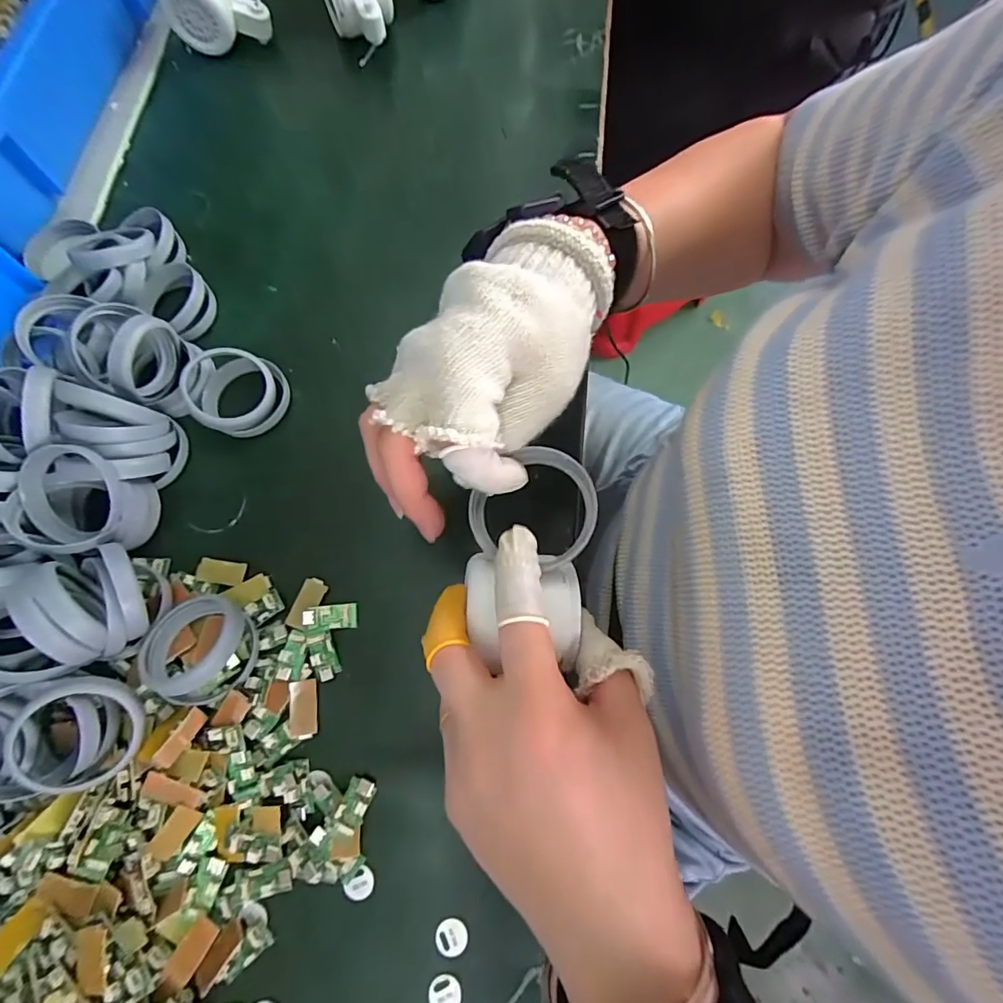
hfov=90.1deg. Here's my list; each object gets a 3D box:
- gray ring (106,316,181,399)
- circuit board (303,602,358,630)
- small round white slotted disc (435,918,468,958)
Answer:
[{"bbox_3d":[-0.236,-0.096,0.337,0.016,0.052,0.054,25,76,8],"label":"gray ring"},{"bbox_3d":[-0.109,0.073,0.318,0.032,0.006,0.016,-3,73,0],"label":"circuit board"},{"bbox_3d":[-0.027,0.238,0.272,0.017,0.004,0.017,0,73,1],"label":"small round white slotted disc"}]

